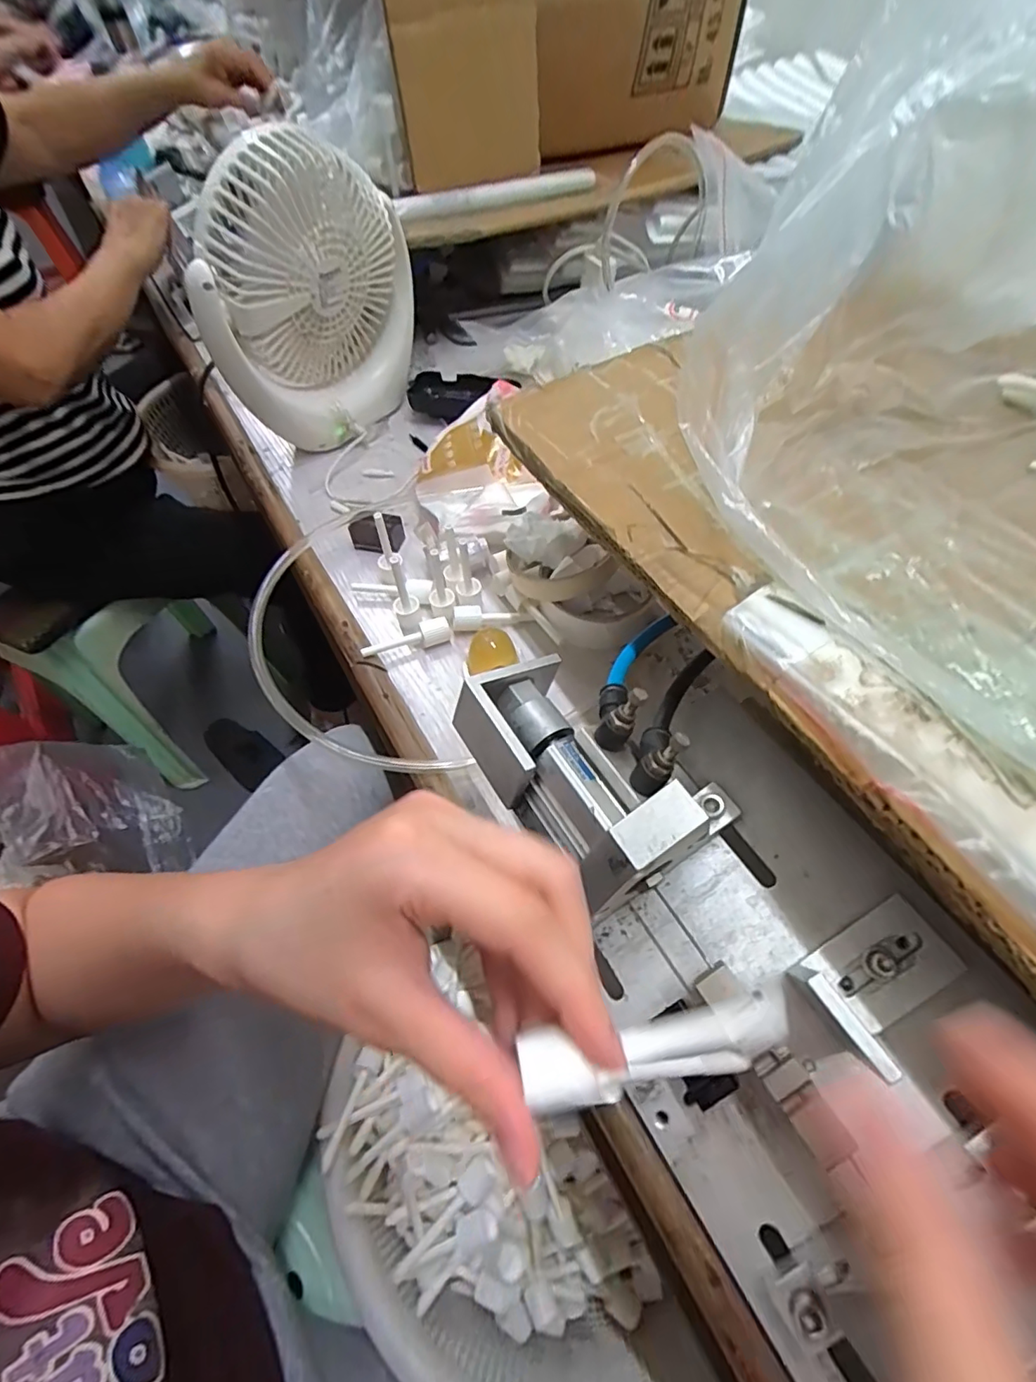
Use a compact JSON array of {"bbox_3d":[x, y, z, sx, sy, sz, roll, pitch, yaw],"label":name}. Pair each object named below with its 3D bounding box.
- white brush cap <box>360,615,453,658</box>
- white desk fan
[{"bbox_3d":[-0.081,-0.038,0.404,0.065,0.011,0.015,-19,58,-10],"label":"white brush cap"},{"bbox_3d":[-0.178,-0.331,0.481,0.074,0.198,0.189,25,61,17],"label":"white desk fan"}]

